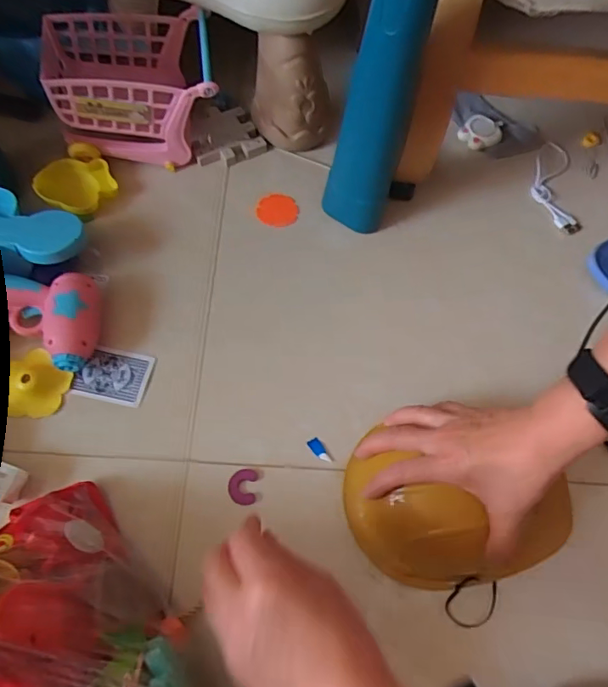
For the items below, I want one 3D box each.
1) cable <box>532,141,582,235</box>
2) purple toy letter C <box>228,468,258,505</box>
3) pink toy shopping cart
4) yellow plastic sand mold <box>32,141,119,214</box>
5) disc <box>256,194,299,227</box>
[{"bbox_3d":[0.319,-0.202,0.662,0.053,0.011,0.142,4,67,-1],"label":"cable"},{"bbox_3d":[-0.059,0.135,0.492,0.027,0.008,0.034,4,67,-1],"label":"purple toy letter C"},{"bbox_3d":[-0.193,-0.294,0.605,0.179,0.127,0.120,-1,68,-3],"label":"pink toy shopping cart"},{"bbox_3d":[-0.265,-0.187,0.602,0.081,0.040,0.079,1,68,-3],"label":"yellow plastic sand mold"},{"bbox_3d":[-0.032,-0.162,0.628,0.050,0.004,0.046,1,68,-3],"label":"disc"}]

